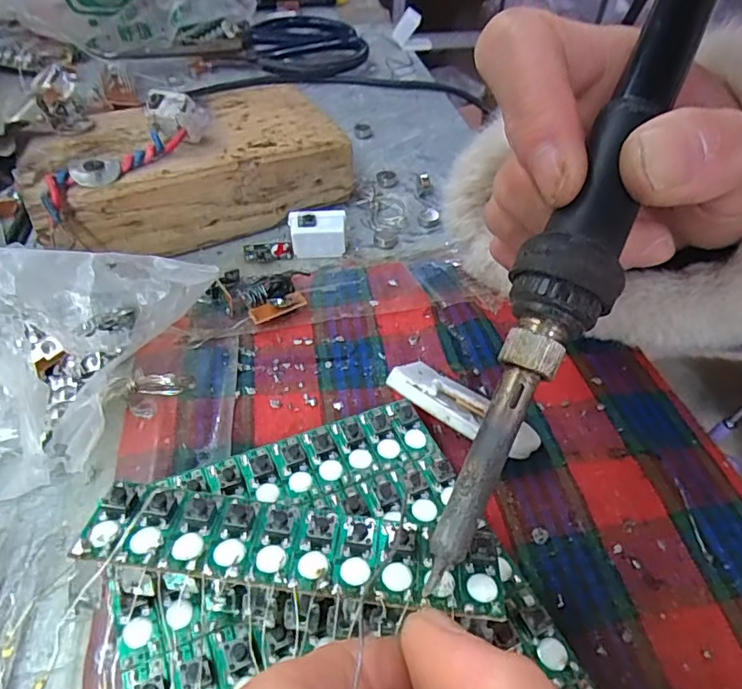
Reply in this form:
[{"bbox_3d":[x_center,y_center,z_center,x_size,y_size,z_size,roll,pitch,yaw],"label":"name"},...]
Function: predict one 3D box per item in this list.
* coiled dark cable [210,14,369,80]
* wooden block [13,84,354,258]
[{"bbox_3d":[-0.056,-0.239,0.436,0.098,0.025,0.112,18,47,15],"label":"coiled dark cable"},{"bbox_3d":[-0.088,-0.086,0.263,0.145,0.046,0.084,-27,52,-25],"label":"wooden block"}]

